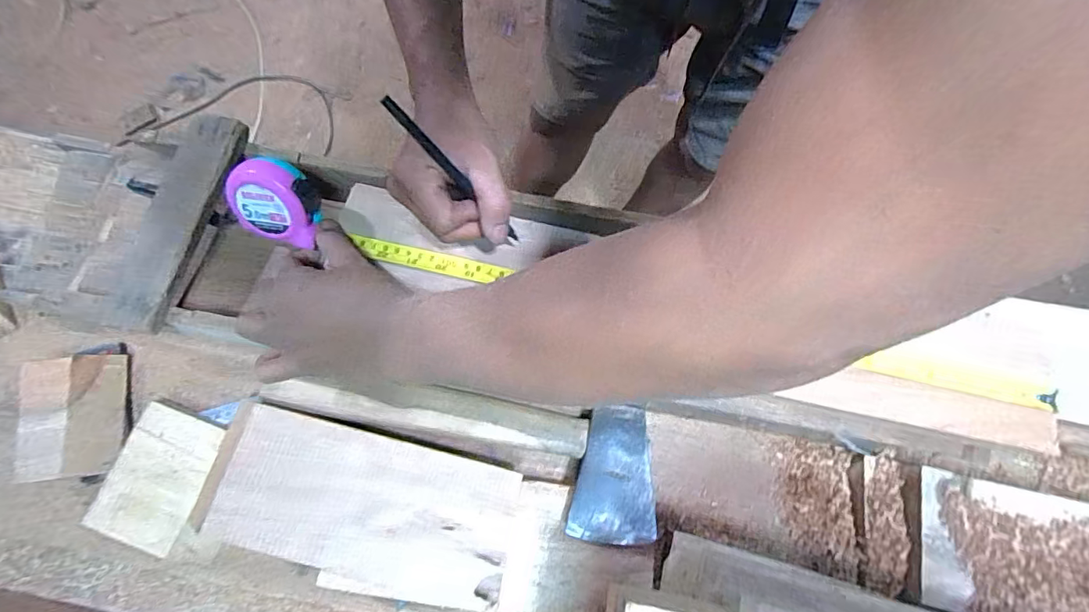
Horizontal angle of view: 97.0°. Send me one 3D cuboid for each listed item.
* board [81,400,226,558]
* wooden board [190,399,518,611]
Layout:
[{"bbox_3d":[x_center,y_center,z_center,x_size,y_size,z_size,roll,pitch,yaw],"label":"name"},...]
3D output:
[{"bbox_3d":[-0.326,0.142,0.405,0.075,0.011,0.103,22,73,0],"label":"board"},{"bbox_3d":[-0.149,0.156,0.385,0.242,0.014,0.106,14,74,1],"label":"wooden board"}]

